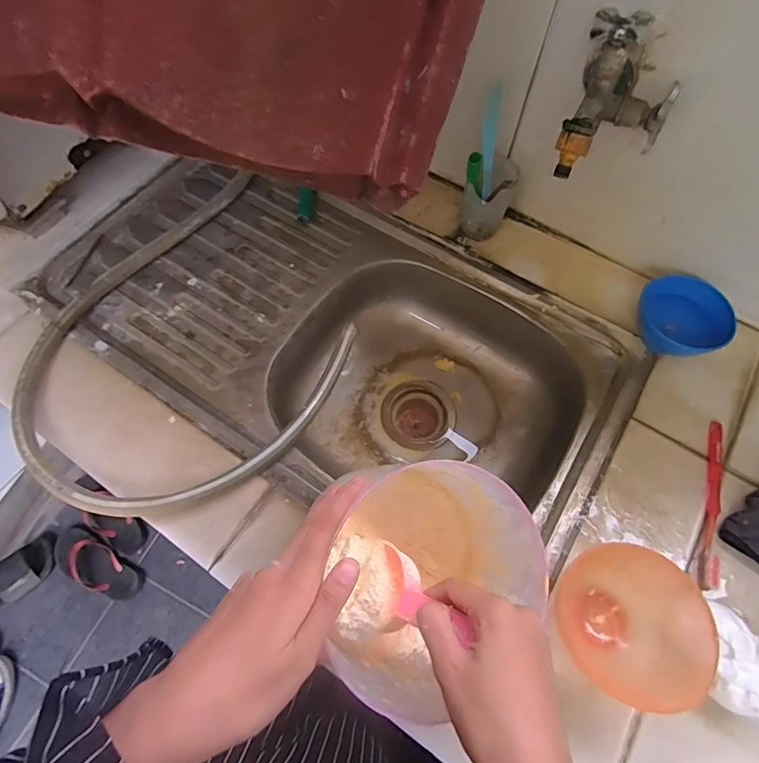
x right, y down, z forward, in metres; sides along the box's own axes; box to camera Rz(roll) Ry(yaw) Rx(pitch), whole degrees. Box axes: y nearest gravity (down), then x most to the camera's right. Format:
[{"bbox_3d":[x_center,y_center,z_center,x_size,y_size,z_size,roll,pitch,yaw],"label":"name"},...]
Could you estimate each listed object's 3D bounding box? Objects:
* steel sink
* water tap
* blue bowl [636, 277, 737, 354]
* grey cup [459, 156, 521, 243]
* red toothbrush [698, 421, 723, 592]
[{"bbox_3d":[-0.059,-0.048,0.639,0.709,0.134,0.386,31,67,13],"label":"steel sink"},{"bbox_3d":[0.230,-0.268,0.436,0.097,0.101,0.103,22,67,10],"label":"water tap"},{"bbox_3d":[0.357,-0.072,0.549,0.081,0.067,0.103,-33,69,-16],"label":"blue bowl"},{"bbox_3d":[0.146,-0.245,0.618,0.060,0.097,0.077,17,65,7],"label":"grey cup"},{"bbox_3d":[0.355,0.124,0.482,0.016,0.018,0.187,20,65,8],"label":"red toothbrush"}]

